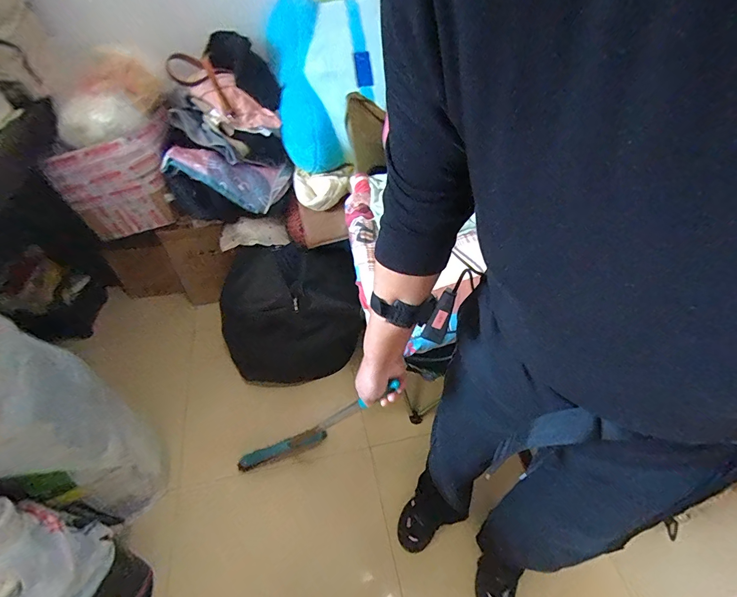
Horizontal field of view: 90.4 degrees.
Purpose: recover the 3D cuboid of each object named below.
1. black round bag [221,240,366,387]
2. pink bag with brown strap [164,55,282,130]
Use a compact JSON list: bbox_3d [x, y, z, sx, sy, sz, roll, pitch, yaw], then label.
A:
[{"bbox_3d":[-0.258,0.051,1.271,0.436,0.364,0.324,-12,51,-12],"label":"black round bag"},{"bbox_3d":[-0.458,-0.640,1.145,0.367,0.078,0.137,34,51,-9],"label":"pink bag with brown strap"}]

